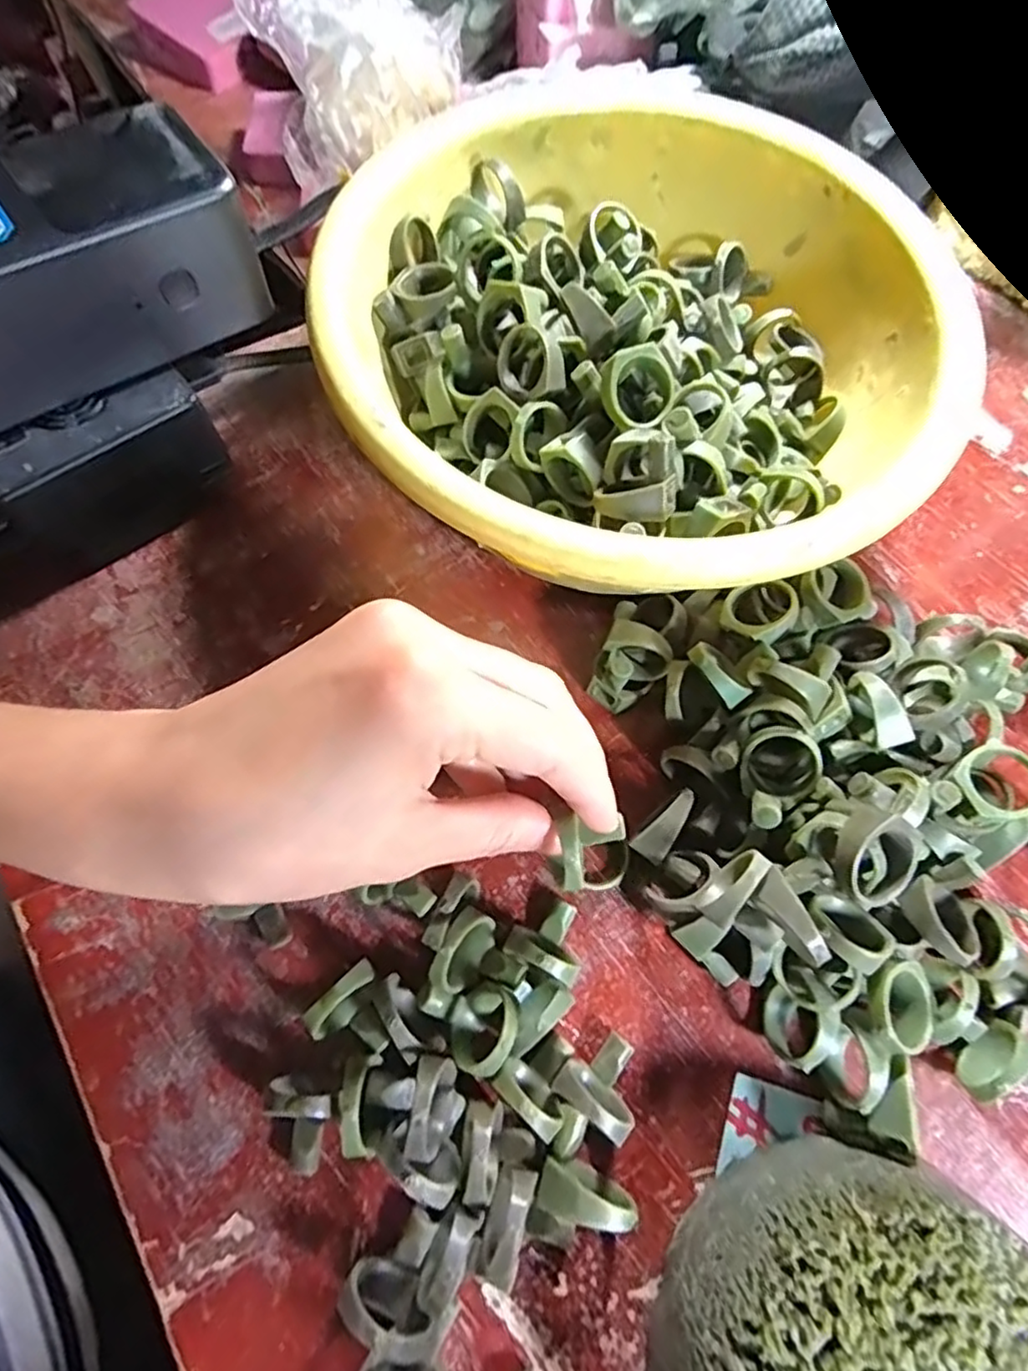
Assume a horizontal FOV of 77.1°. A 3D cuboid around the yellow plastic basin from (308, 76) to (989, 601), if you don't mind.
[{"bbox_3d":[0.043,-0.124,0.258,0.219,0.078,0.212,1,68,-2],"label":"yellow plastic basin"}]

